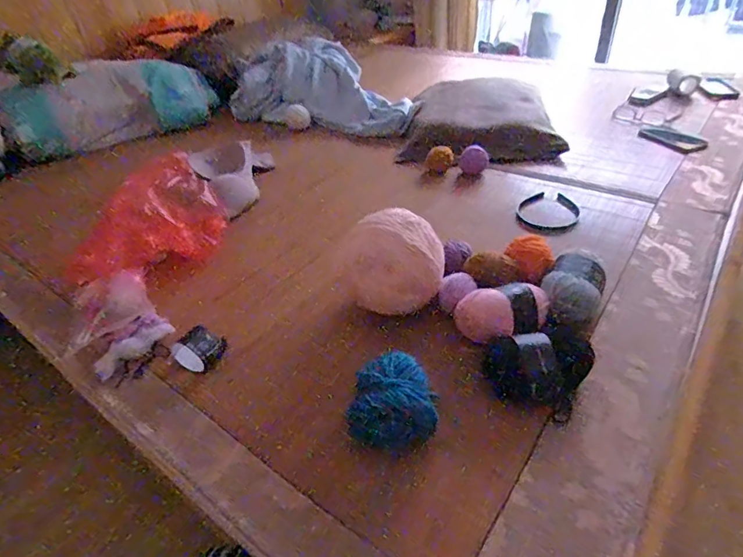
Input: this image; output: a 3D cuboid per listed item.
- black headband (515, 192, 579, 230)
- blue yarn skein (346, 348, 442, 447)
[{"bbox_3d":[0.339,-0.127,0.886,0.110,0.018,0.117,13,41,20],"label":"black headband"},{"bbox_3d":[0.021,0.141,0.523,0.099,0.058,0.097,-21,41,-20],"label":"blue yarn skein"}]

